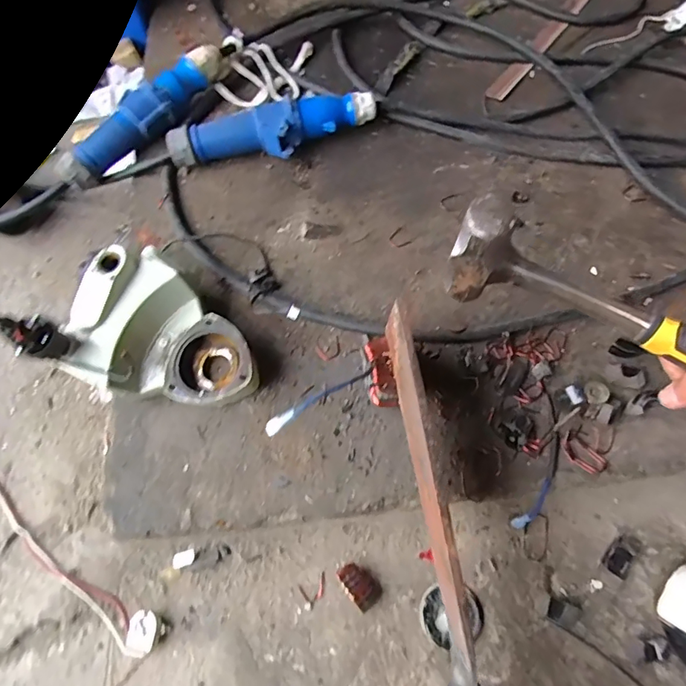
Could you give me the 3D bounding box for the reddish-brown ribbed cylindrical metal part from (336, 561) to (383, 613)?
[{"bbox_3d":[0.014,0.212,0.417,0.024,0.025,0.040,-43,70,-16],"label":"reddish-brown ribbed cylindrical metal part"}]

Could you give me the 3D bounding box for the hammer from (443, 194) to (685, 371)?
[{"bbox_3d":[0.211,-0.006,0.322,0.291,0.078,0.032,29,71,12],"label":"hammer"}]

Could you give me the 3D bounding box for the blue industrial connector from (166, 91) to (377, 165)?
[{"bbox_3d":[-0.080,-0.246,0.559,0.241,0.050,0.055,-10,65,-2],"label":"blue industrial connector"}]

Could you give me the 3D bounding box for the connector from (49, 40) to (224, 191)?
[{"bbox_3d":[-0.237,-0.276,0.579,0.052,0.051,0.246,36,72,17],"label":"connector"}]

